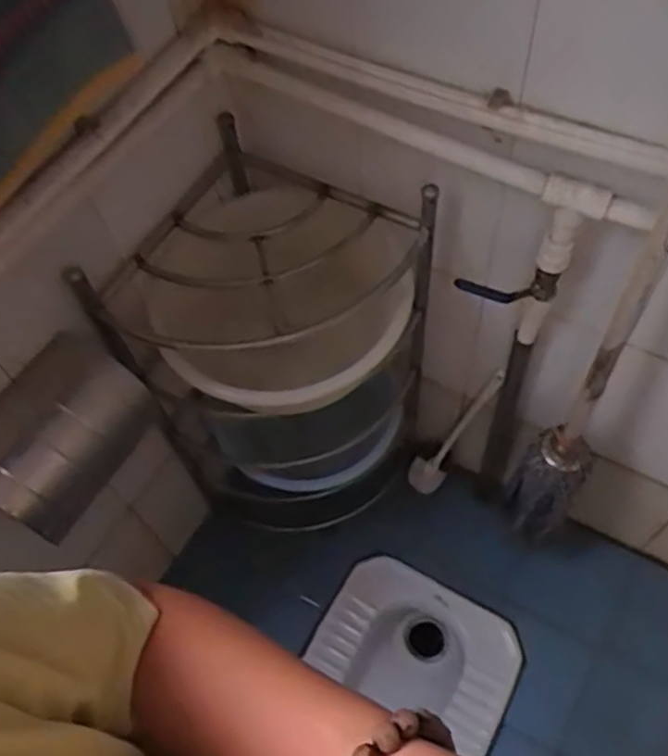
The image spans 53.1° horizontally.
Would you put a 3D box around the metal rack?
[{"bbox_3d":[-0.060,0.034,1.116,0.342,0.709,0.327,22,62,17],"label":"metal rack"}]

